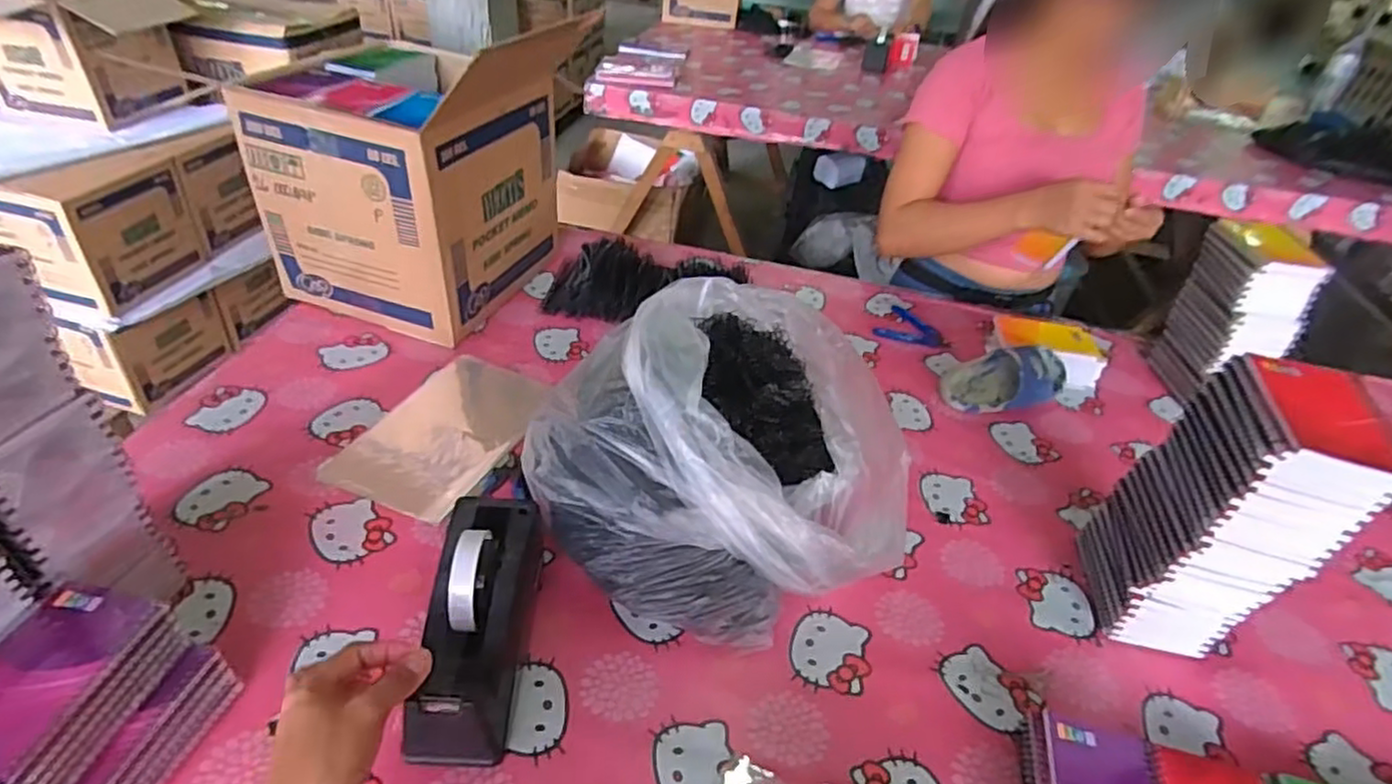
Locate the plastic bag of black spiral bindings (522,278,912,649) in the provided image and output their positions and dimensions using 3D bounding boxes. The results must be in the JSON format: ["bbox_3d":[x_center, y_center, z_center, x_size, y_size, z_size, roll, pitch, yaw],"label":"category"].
[{"bbox_3d":[0.034,0.062,0.711,0.342,0.213,0.290,-21,46,-30],"label":"plastic bag of black spiral bindings"}]

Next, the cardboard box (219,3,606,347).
[{"bbox_3d":[-0.391,-0.300,1.009,0.315,0.331,0.303,16,40,11],"label":"cardboard box"}]

